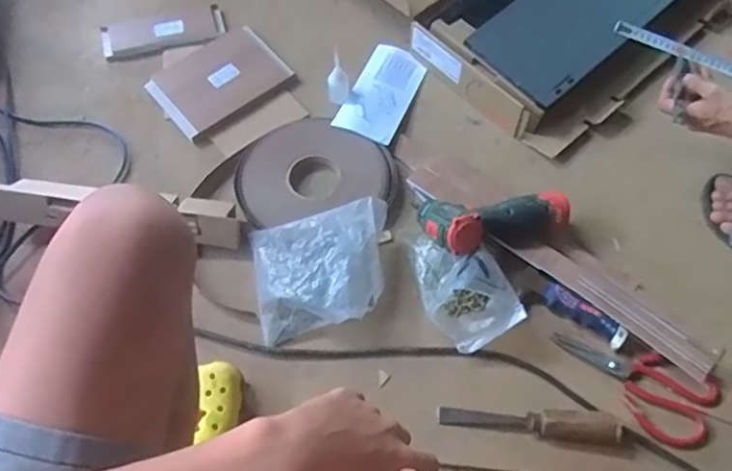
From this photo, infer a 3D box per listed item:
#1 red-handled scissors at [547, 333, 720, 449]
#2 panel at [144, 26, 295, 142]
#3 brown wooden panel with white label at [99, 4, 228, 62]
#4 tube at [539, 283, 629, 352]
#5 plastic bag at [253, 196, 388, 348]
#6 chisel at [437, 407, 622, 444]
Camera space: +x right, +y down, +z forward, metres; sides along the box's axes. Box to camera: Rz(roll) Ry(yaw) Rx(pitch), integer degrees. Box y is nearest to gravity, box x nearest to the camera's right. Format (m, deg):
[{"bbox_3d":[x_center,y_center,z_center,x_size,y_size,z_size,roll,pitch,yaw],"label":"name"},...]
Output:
[{"bbox_3d":[0.348,0.192,0.835,0.209,0.009,0.103,26,66,12],"label":"red-handled scissors"},{"bbox_3d":[-0.250,-0.267,1.080,0.209,0.012,0.167,-36,69,-16],"label":"panel"},{"bbox_3d":[-0.359,-0.360,1.129,0.210,0.020,0.064,-14,64,-7],"label":"brown wooden panel with white label"},{"bbox_3d":[0.299,0.109,0.872,0.120,0.022,0.034,36,69,17],"label":"tube"},{"bbox_3d":[-0.059,0.048,0.897,0.198,0.054,0.167,-11,64,-5],"label":"plastic bag"},{"bbox_3d":[0.207,0.238,0.806,0.224,0.030,0.035,3,63,2],"label":"chisel"}]

